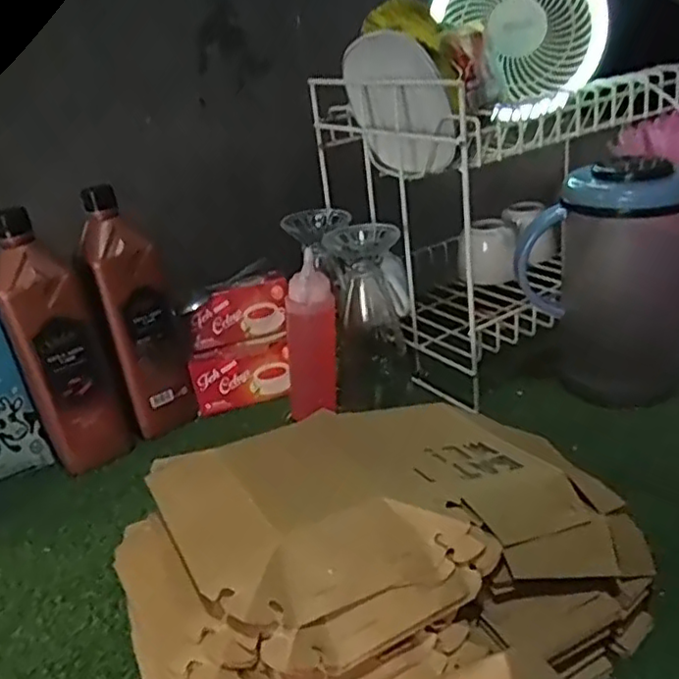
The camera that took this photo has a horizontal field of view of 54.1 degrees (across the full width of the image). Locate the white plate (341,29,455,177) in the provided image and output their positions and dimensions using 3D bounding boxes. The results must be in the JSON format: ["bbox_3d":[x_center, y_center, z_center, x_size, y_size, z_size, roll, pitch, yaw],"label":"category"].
[{"bbox_3d":[0.060,-0.237,0.668,0.022,0.145,0.149,-29,16,-23],"label":"white plate"}]

